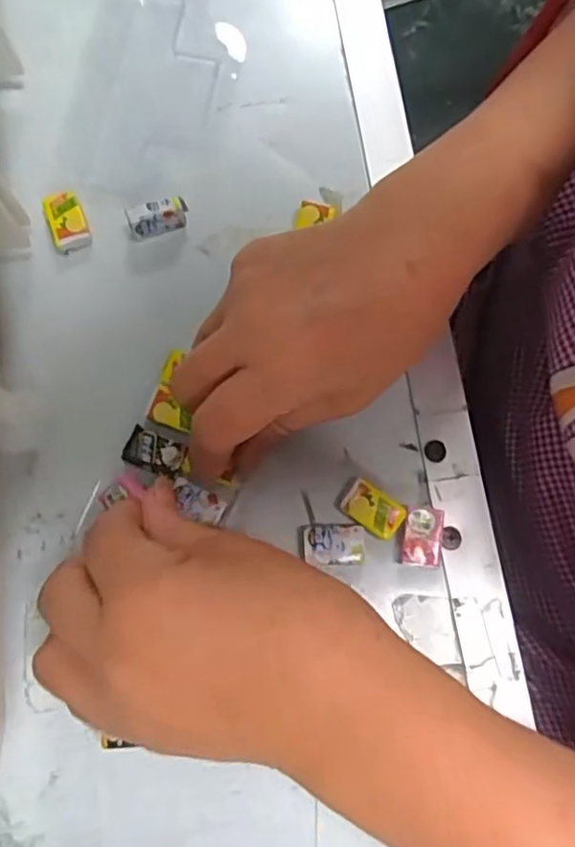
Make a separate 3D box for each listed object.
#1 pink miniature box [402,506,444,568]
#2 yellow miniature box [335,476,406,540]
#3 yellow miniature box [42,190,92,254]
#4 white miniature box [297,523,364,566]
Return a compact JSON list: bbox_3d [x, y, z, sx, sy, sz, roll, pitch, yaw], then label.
[{"bbox_3d":[0.059,0.049,0.274,0.016,0.008,0.024,6,78,0],"label":"pink miniature box"},{"bbox_3d":[0.036,0.037,0.277,0.029,0.006,0.016,33,79,6],"label":"yellow miniature box"},{"bbox_3d":[-0.106,-0.097,0.301,0.019,0.009,0.030,-24,79,-6],"label":"yellow miniature box"},{"bbox_3d":[0.019,0.052,0.272,0.028,0.005,0.017,1,78,-1],"label":"white miniature box"}]

